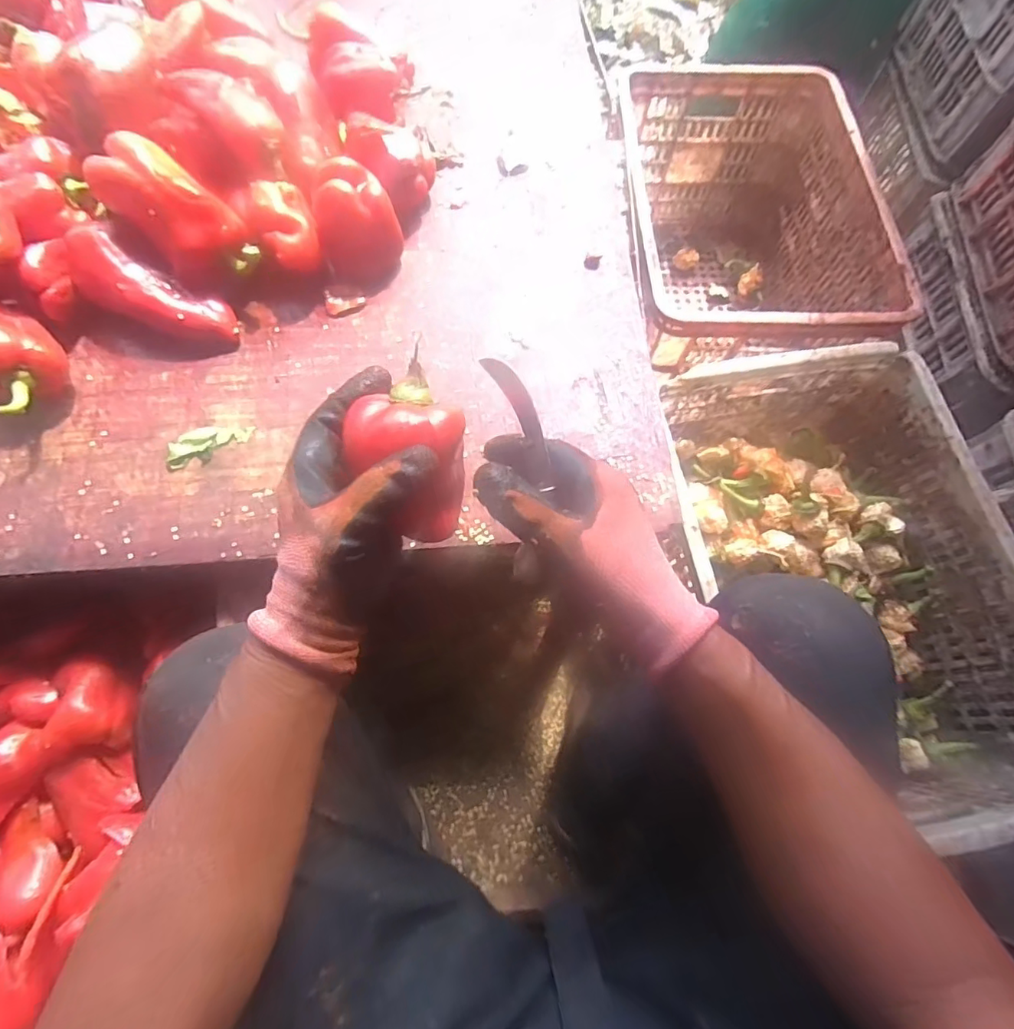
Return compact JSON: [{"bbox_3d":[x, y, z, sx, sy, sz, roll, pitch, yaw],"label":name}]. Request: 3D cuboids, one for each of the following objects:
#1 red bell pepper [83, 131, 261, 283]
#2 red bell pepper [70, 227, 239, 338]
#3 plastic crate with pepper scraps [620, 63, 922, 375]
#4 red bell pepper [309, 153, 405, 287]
[{"bbox_3d":[-0.317,-0.288,0.501,0.138,0.083,0.070,40,28,-19],"label":"red bell pepper"},{"bbox_3d":[-0.348,-0.213,0.509,0.166,0.050,0.057,26,68,-13],"label":"red bell pepper"},{"bbox_3d":[0.355,-0.431,0.882,0.387,0.293,0.540,3,70,-1],"label":"plastic crate with pepper scraps"},{"bbox_3d":[-0.156,-0.301,0.547,0.082,0.091,0.081,-19,72,-9],"label":"red bell pepper"}]

